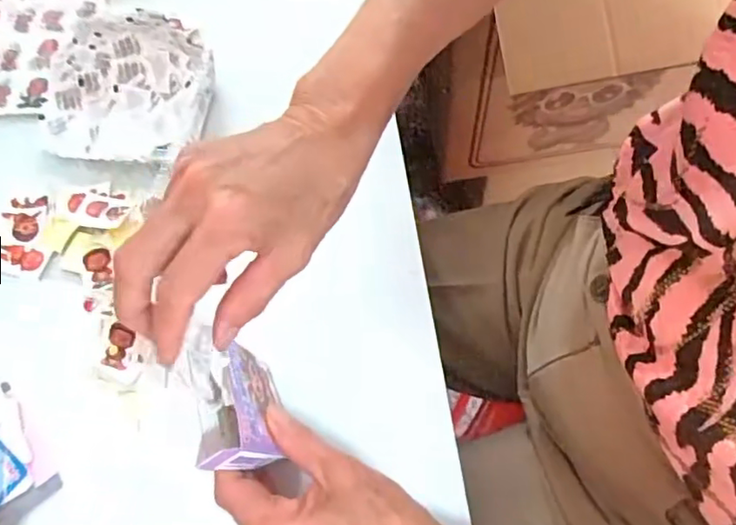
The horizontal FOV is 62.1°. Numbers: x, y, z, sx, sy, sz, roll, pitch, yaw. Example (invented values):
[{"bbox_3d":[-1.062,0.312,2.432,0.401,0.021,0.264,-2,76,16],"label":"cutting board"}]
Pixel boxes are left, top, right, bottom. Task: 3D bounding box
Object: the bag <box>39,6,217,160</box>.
[{"bbox_3d":[-0.194,-0.136,0.478,0.140,0.054,0.115,-2,68,1],"label":"bag"}]

